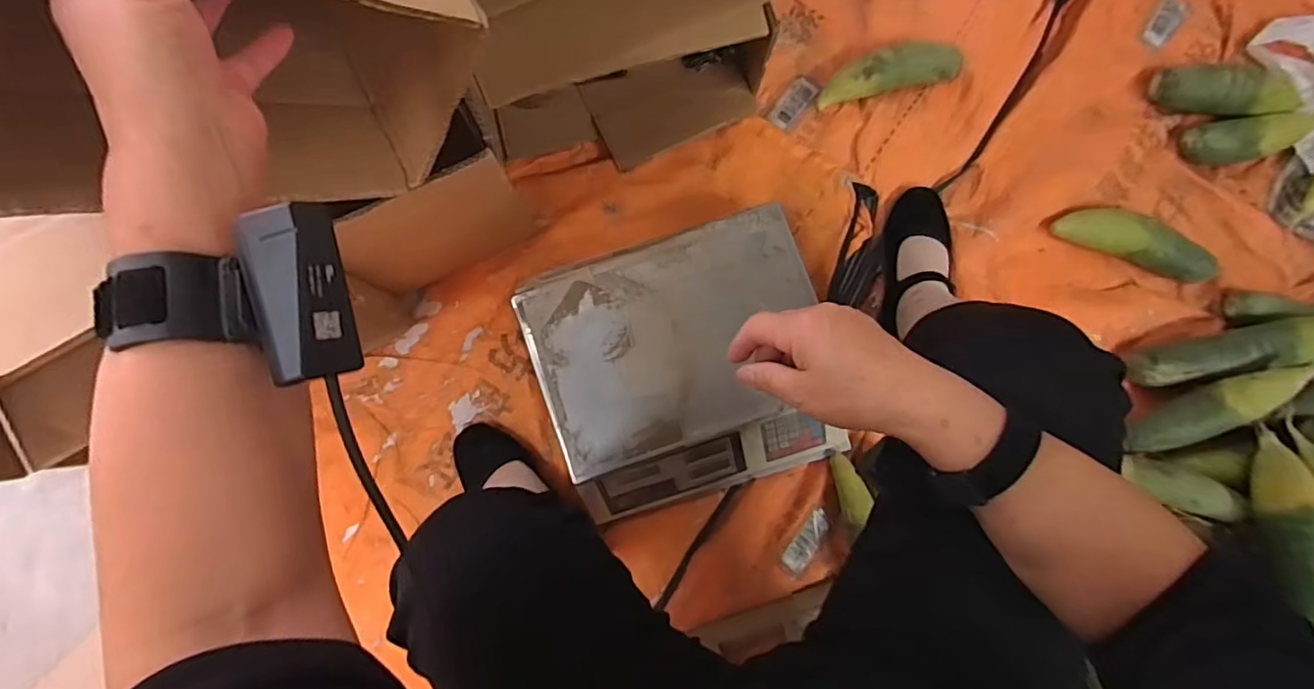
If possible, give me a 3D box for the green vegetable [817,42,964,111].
[{"bbox_3d":[0.309,-0.360,0.789,0.187,0.048,0.047,-12,86,0],"label":"green vegetable"}]

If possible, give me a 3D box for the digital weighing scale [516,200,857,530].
[{"bbox_3d":[0.036,0.038,0.724,0.320,0.116,0.303,-19,86,-1],"label":"digital weighing scale"}]

